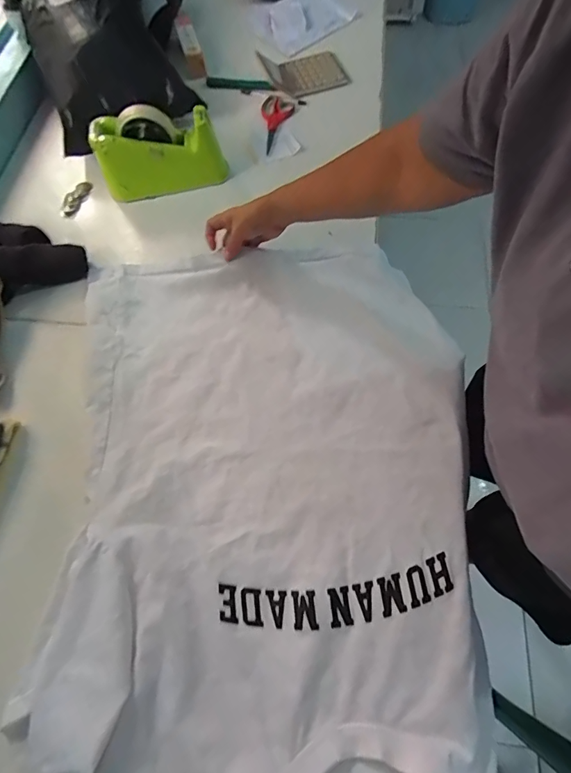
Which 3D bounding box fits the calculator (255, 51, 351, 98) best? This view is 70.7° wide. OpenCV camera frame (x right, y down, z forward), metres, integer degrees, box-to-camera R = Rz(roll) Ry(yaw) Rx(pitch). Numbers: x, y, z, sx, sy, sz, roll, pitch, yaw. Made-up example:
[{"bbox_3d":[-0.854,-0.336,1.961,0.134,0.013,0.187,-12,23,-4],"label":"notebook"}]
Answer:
[{"bbox_3d":[0.033,-0.621,0.783,0.159,0.042,0.105,-18,67,-5],"label":"calculator"}]

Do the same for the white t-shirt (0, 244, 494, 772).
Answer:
[{"bbox_3d":[-0.027,0.109,0.484,0.476,0.044,0.669,-1,67,2],"label":"white t-shirt"}]

